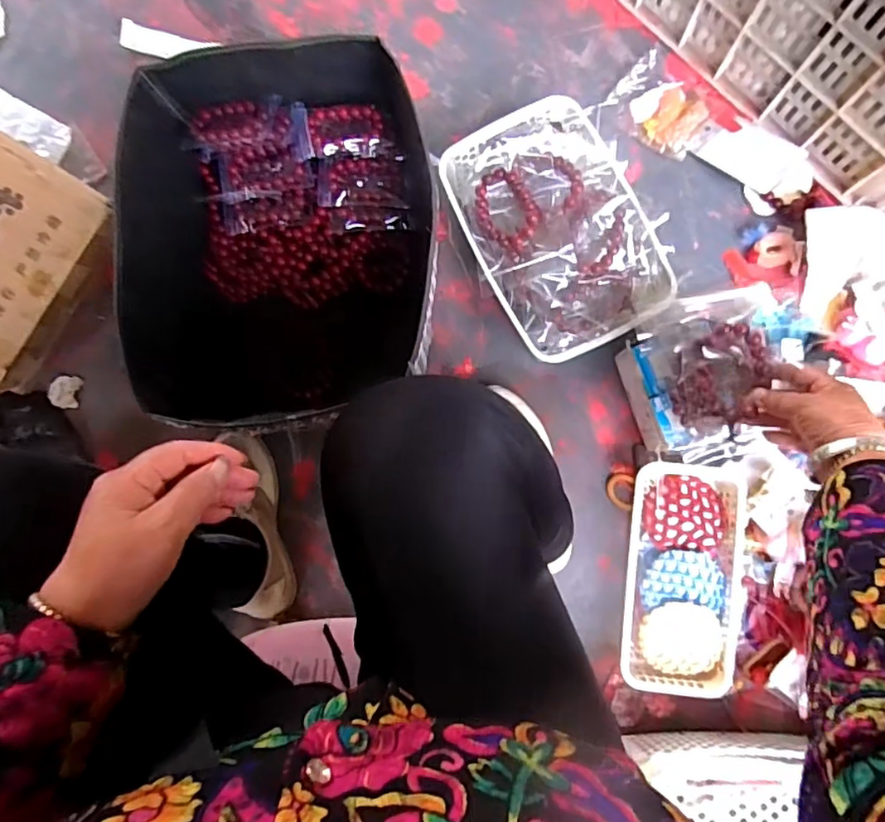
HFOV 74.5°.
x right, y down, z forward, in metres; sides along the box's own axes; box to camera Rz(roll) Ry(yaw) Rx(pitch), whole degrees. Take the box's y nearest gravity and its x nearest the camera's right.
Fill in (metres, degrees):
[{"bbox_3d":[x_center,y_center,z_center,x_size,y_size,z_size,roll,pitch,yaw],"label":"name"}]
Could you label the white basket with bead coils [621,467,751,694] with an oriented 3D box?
[{"bbox_3d":[0.293,0.203,0.718,0.138,0.048,0.279,2,86,6],"label":"white basket with bead coils"}]

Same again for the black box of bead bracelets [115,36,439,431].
[{"bbox_3d":[-0.185,-0.192,0.712,0.331,0.175,0.414,2,85,3],"label":"black box of bead bracelets"}]

